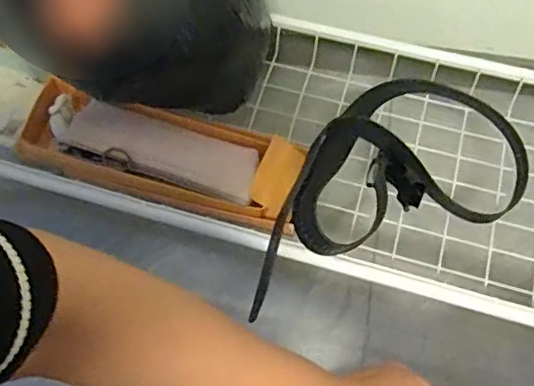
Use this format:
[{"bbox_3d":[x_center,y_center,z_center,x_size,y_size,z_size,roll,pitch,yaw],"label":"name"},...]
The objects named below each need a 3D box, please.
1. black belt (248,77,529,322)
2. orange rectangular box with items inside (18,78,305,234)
[{"bbox_3d":[0.114,-0.030,0.638,0.352,0.085,0.197,-21,65,-9],"label":"black belt"},{"bbox_3d":[-0.118,-0.045,0.636,0.296,0.048,0.110,13,65,7],"label":"orange rectangular box with items inside"}]

